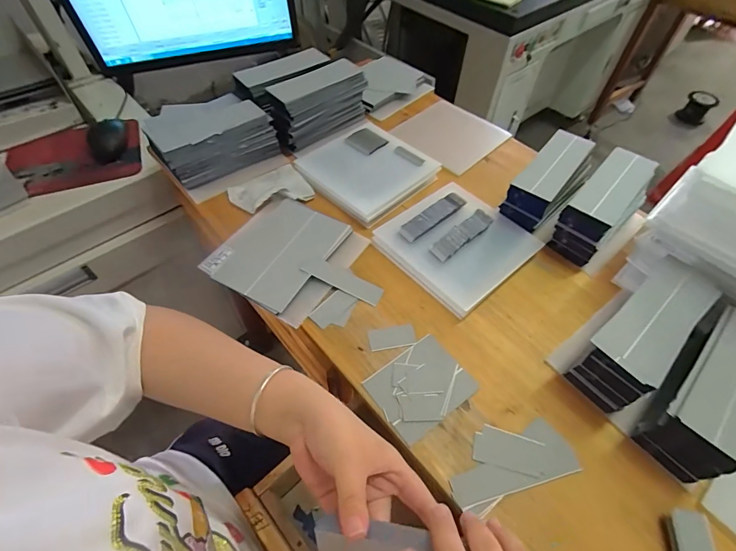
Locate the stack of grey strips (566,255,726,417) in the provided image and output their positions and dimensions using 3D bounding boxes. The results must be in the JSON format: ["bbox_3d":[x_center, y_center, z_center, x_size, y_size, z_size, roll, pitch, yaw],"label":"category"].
[{"bbox_3d":[0.277,0.057,0.386,0.161,0.073,0.060,-35,62,-23],"label":"stack of grey strips"}]

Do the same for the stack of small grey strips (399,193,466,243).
[{"bbox_3d":[0.086,-0.079,0.498,0.107,0.006,0.028,-36,62,-23],"label":"stack of small grey strips"}]

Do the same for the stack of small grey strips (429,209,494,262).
[{"bbox_3d":[0.120,-0.052,0.481,0.099,0.006,0.027,-35,62,-23],"label":"stack of small grey strips"}]

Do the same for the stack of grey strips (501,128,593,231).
[{"bbox_3d":[0.249,-0.133,0.527,0.066,0.062,0.151,35,61,22],"label":"stack of grey strips"}]

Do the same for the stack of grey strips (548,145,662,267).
[{"bbox_3d":[0.305,-0.091,0.496,0.063,0.075,0.154,39,62,24],"label":"stack of grey strips"}]

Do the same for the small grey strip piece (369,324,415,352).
[{"bbox_3d":[0.027,0.069,0.423,0.051,0.004,0.027,-7,55,-6],"label":"small grey strip piece"}]

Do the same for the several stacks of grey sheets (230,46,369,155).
[{"bbox_3d":[-0.108,-0.298,0.633,0.181,0.082,0.133,-35,62,-23],"label":"several stacks of grey sheets"}]

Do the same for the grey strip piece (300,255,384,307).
[{"bbox_3d":[-0.032,0.005,0.461,0.101,0.005,0.027,25,56,8],"label":"grey strip piece"}]

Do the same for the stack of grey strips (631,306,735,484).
[{"bbox_3d":[0.319,0.103,0.357,0.159,0.065,0.071,-37,63,-24],"label":"stack of grey strips"}]

